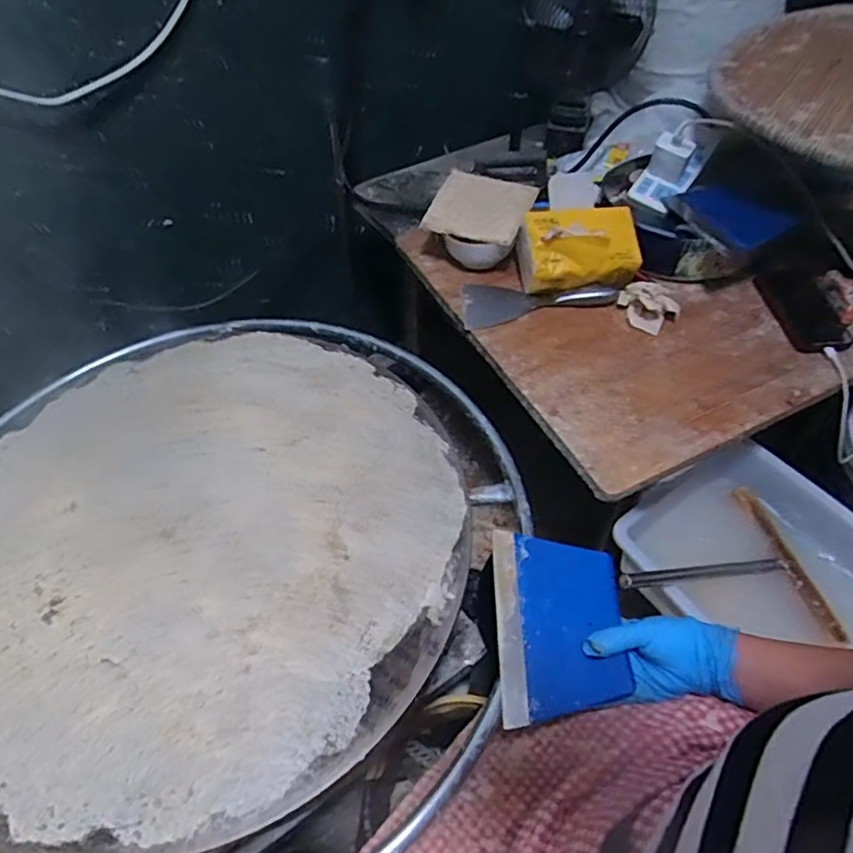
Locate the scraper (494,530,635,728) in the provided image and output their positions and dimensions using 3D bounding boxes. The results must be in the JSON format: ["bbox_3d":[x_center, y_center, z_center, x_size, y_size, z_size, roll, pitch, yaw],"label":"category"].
[{"bbox_3d":[0.130,0.189,0.589,0.118,0.014,0.181,1,51,2],"label":"scraper"}]

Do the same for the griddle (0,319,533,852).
[{"bbox_3d":[-0.244,0.123,0.651,0.641,0.057,0.686,0,51,0],"label":"griddle"}]

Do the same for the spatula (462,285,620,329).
[{"bbox_3d":[0.163,-0.179,0.863,0.215,0.029,0.087,2,51,2],"label":"spatula"}]

